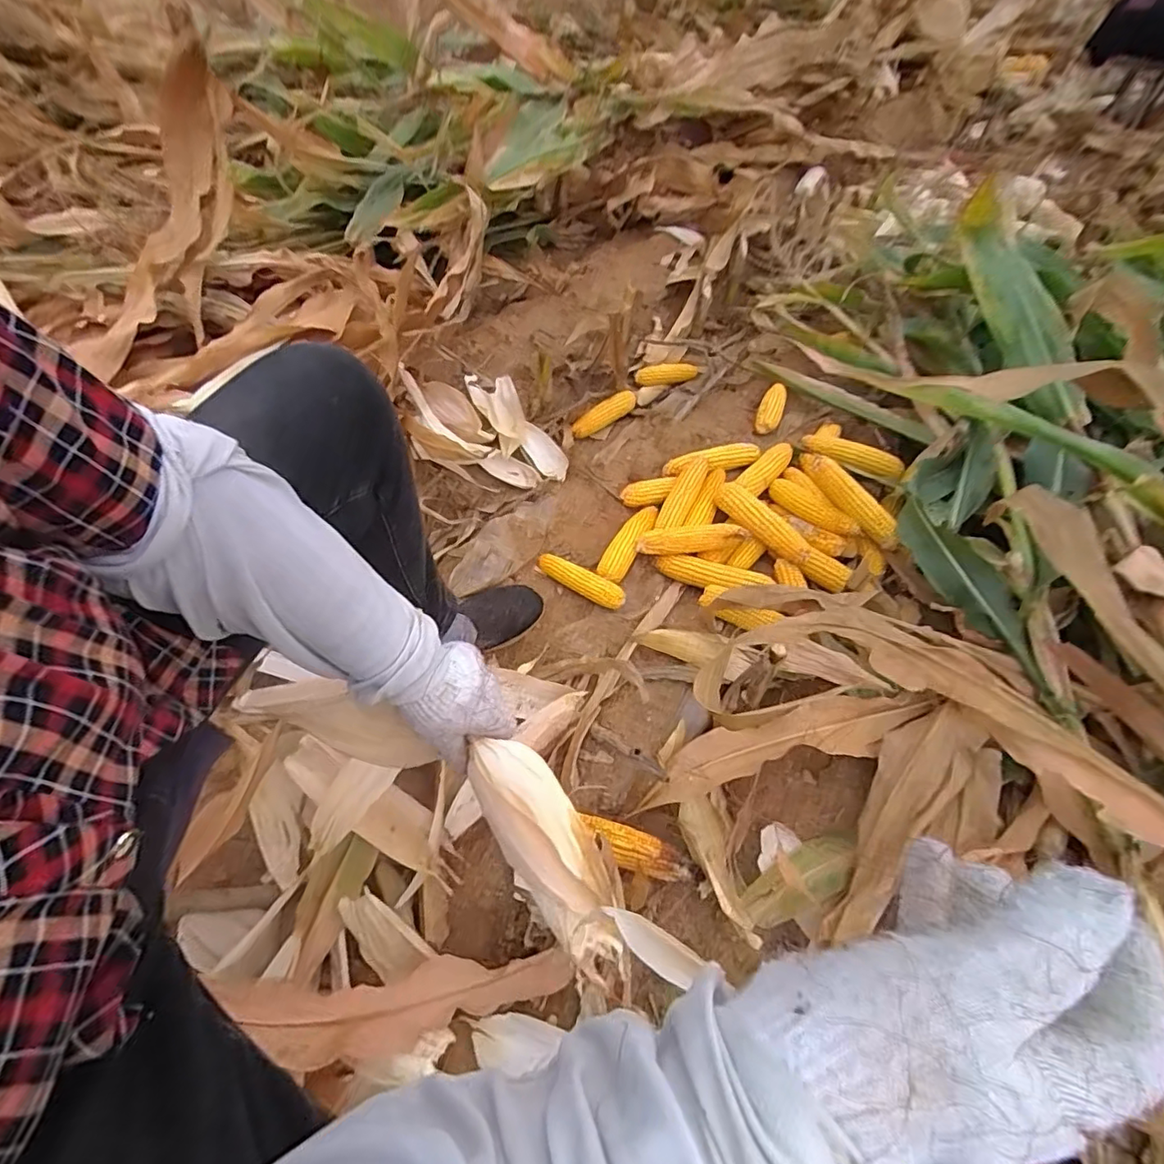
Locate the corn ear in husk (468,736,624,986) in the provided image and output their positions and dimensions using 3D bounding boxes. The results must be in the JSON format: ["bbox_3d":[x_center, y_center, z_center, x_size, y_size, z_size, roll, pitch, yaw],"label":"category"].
[{"bbox_3d":[-0.028,0.239,0.511,0.075,0.052,0.213,-29,76,-20],"label":"corn ear in husk"}]

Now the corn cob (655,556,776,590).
[{"bbox_3d":[0.220,-0.014,0.950,0.185,0.043,0.043,18,56,12],"label":"corn cob"}]

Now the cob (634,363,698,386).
[{"bbox_3d":[0.203,-0.497,1.343,0.149,0.041,0.050,1,55,0],"label":"cob"}]

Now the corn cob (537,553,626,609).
[{"bbox_3d":[-0.004,-0.002,0.929,0.163,0.034,0.036,28,59,18],"label":"corn cob"}]

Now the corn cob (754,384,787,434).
[{"bbox_3d":[0.408,-0.369,1.213,0.054,0.041,0.122,22,75,14],"label":"corn cob"}]

